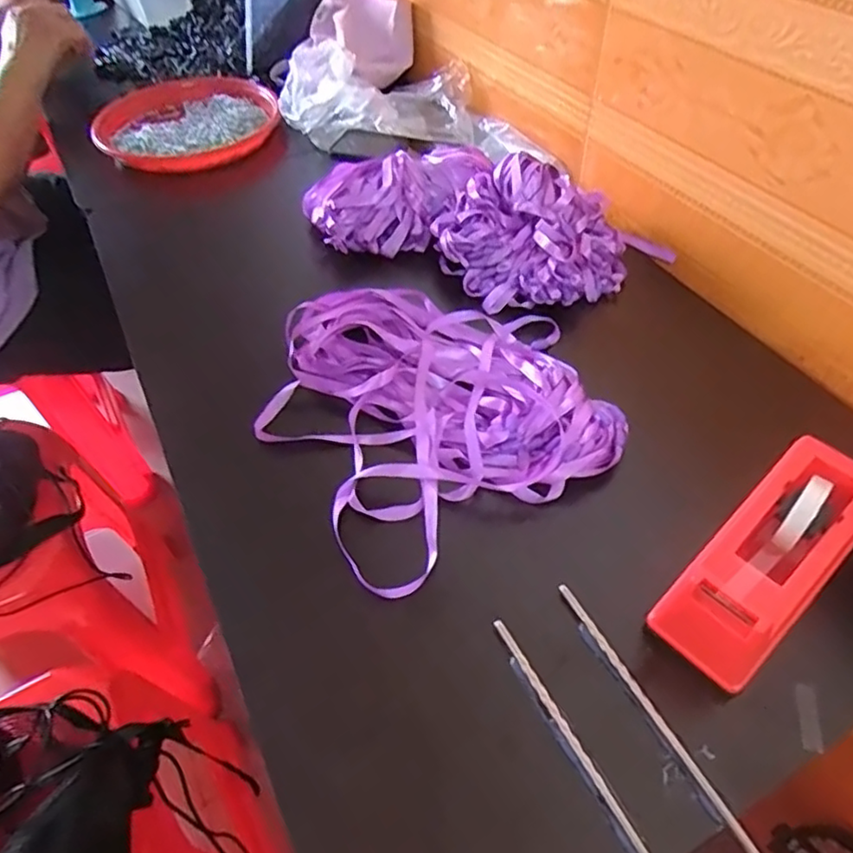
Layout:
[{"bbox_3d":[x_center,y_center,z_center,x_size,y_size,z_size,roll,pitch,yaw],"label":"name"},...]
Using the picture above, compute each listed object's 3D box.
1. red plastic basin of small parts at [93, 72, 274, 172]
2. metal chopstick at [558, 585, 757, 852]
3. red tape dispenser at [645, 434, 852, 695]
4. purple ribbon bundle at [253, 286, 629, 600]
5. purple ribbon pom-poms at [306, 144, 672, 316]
[{"bbox_3d":[-0.323,-0.419,0.870,0.244,0.037,0.225,-1,48,1],"label":"red plastic basin of small parts"},{"bbox_3d":[0.138,0.177,0.344,0.006,0.005,0.222,-24,51,-13],"label":"metal chopstick"},{"bbox_3d":[0.205,0.076,0.380,0.159,0.064,0.061,-36,56,-26],"label":"red tape dispenser"},{"bbox_3d":[-0.007,-0.030,0.519,0.235,0.035,0.280,-27,53,-20],"label":"purple ribbon bundle"},{"bbox_3d":[0.048,-0.218,0.643,0.339,0.072,0.177,26,54,23],"label":"purple ribbon pom-poms"}]

